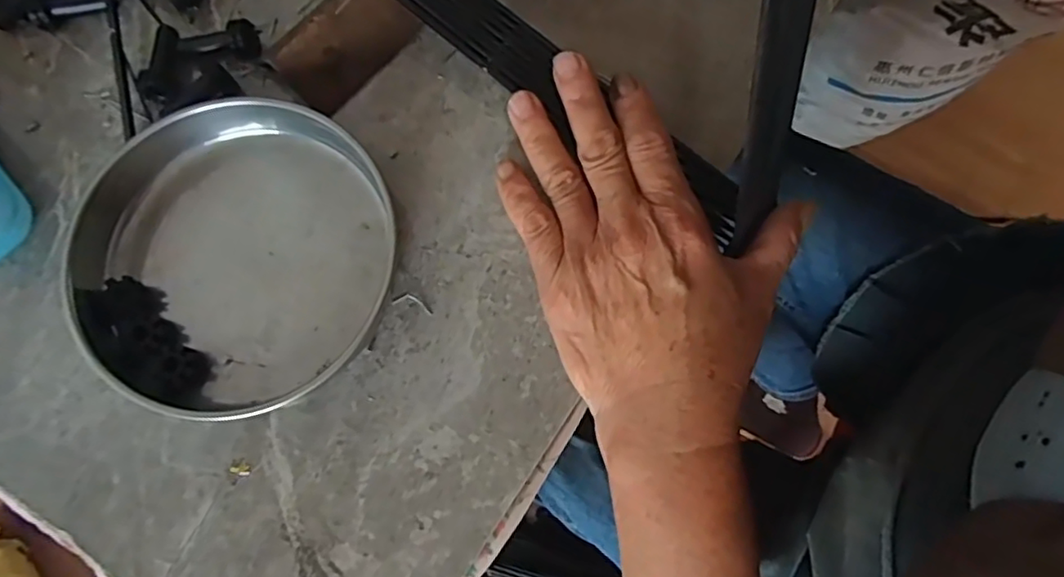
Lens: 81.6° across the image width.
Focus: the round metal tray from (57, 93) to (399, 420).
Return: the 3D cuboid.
[{"bbox_3d":[-0.141,-0.019,0.279,0.147,0.027,0.137,0,77,1],"label":"round metal tray"}]

